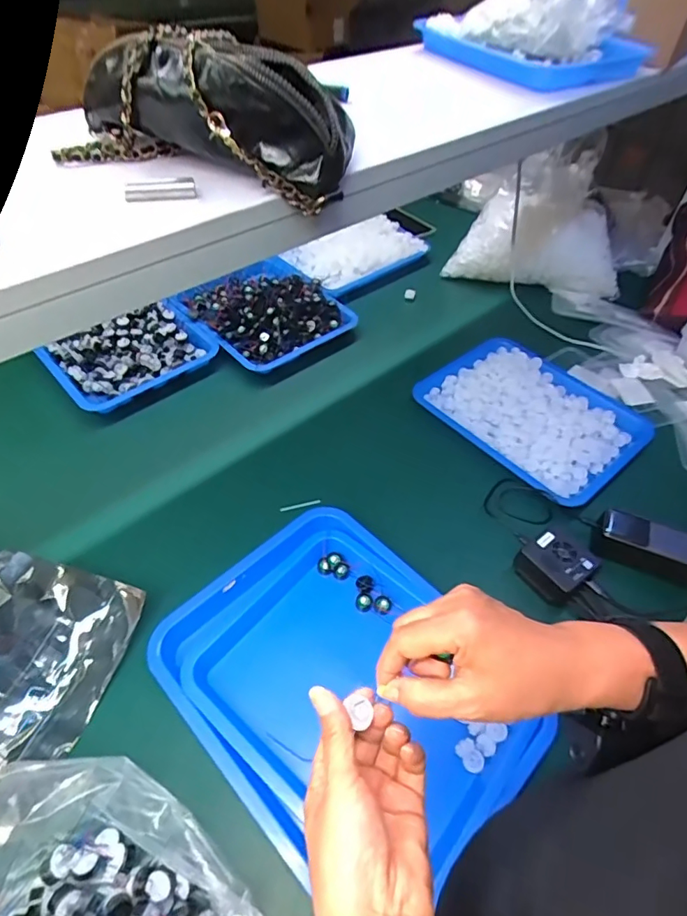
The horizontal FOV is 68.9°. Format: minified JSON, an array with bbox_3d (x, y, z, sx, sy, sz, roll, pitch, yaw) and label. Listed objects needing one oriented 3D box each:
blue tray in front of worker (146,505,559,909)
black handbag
[{"bbox_3d":[-0.002,0.242,0.558,0.297,0.047,0.377,-36,60,-28],"label":"blue tray in front of worker"},{"bbox_3d":[-0.109,-0.281,0.403,0.226,0.090,0.084,15,51,10],"label":"black handbag"}]

